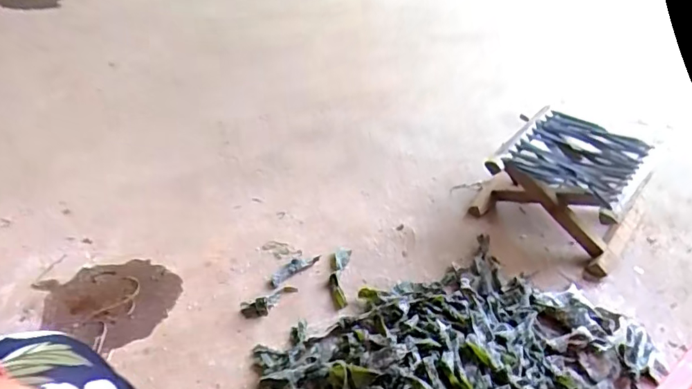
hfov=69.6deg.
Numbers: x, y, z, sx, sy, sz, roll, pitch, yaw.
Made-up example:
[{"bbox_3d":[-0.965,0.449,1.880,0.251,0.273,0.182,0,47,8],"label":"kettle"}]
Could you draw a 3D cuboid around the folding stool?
[{"bbox_3d":[0.390,-0.015,0.899,0.247,0.150,0.228,25,47,27],"label":"folding stool"}]

